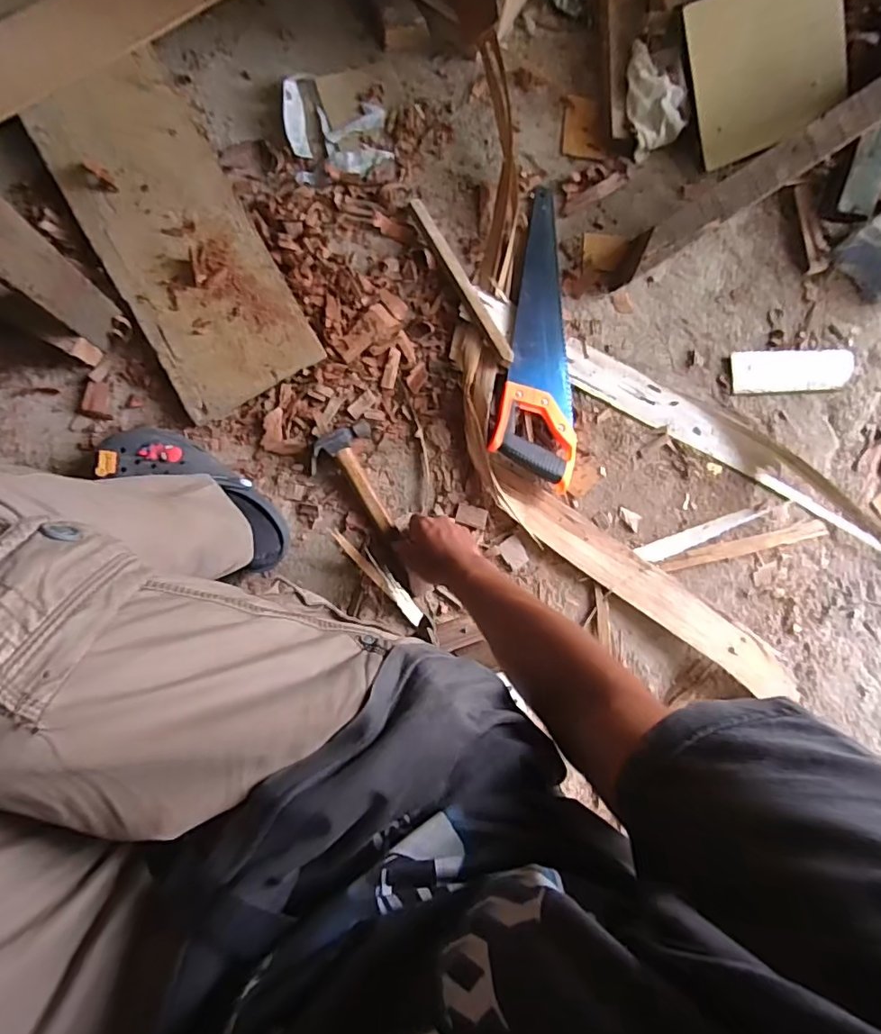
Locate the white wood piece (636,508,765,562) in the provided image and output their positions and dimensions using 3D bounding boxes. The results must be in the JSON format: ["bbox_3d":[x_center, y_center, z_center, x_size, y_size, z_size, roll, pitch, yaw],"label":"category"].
[{"bbox_3d":[0.379,0.025,0.781,0.198,0.012,0.025,-19,89,-8],"label":"white wood piece"}]

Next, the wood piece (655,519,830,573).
[{"bbox_3d":[0.456,0.041,0.801,0.290,0.010,0.024,-11,88,-8],"label":"wood piece"}]

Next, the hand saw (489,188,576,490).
[{"bbox_3d":[0.156,-0.257,0.758,0.124,0.036,0.423,10,85,-7],"label":"hand saw"}]

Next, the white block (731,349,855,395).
[{"bbox_3d":[0.533,-0.218,0.816,0.187,0.017,0.061,-2,86,-8],"label":"white block"}]

